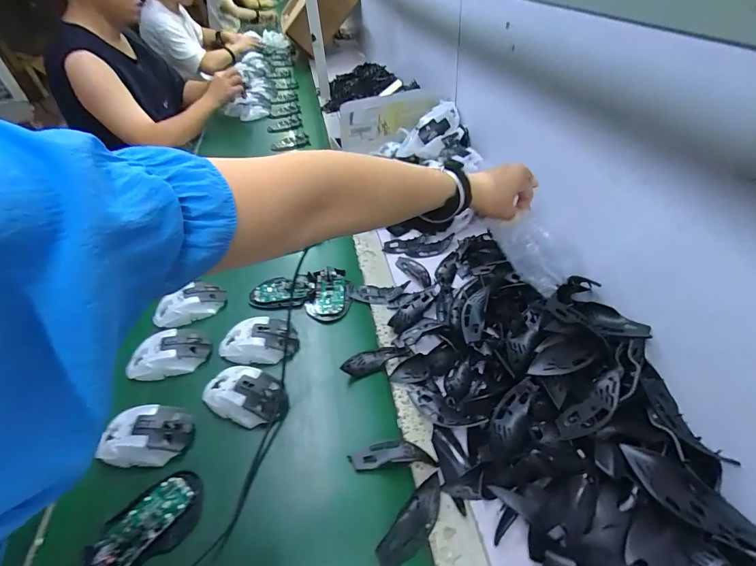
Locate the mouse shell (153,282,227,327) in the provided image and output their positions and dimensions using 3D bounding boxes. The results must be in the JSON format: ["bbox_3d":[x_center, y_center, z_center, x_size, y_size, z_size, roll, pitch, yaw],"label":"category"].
[{"bbox_3d":[-0.312,0.038,0.628,0.111,0.037,0.056,-33,53,-24],"label":"mouse shell"}]

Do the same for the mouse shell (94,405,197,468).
[{"bbox_3d":[-0.284,0.186,0.459,0.105,0.027,0.063,-11,43,-5],"label":"mouse shell"}]

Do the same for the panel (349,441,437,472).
[{"bbox_3d":[0.016,0.199,0.438,0.095,0.015,0.031,-4,43,2],"label":"panel"}]

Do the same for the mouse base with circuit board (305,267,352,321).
[{"bbox_3d":[-0.084,0.015,0.642,0.071,0.023,0.106,-2,47,3],"label":"mouse base with circuit board"}]

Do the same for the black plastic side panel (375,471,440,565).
[{"bbox_3d":[0.036,0.245,0.386,0.033,0.015,0.096,31,54,33],"label":"black plastic side panel"}]

